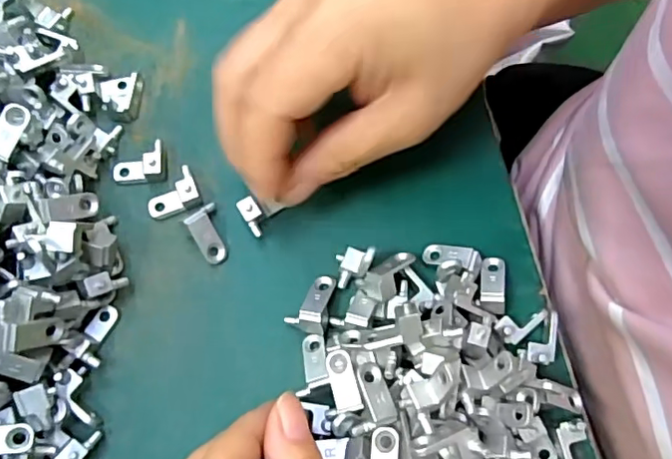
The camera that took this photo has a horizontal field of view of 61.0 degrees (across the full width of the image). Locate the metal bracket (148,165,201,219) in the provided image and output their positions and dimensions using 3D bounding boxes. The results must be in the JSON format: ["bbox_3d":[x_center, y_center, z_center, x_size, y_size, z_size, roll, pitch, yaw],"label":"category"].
[{"bbox_3d":[-0.071,-0.015,0.248,0.023,0.009,0.018,-21,75,-8],"label":"metal bracket"}]

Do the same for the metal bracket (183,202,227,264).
[{"bbox_3d":[-0.055,0.002,0.246,0.012,0.013,0.025,-21,95,-8],"label":"metal bracket"}]

